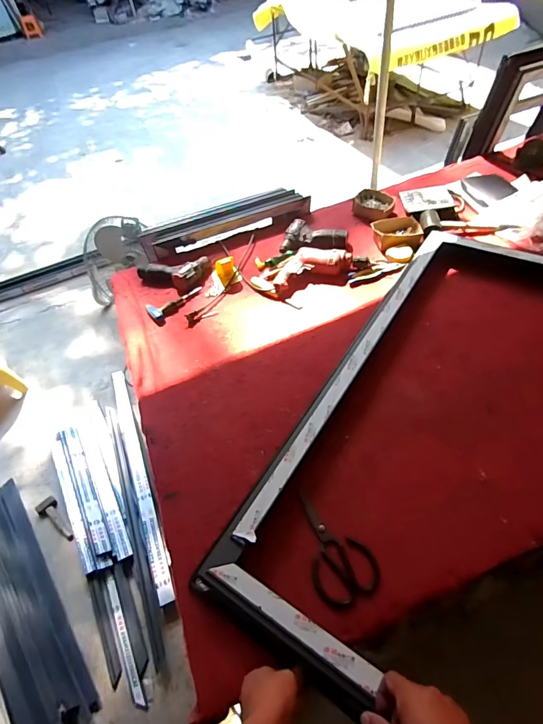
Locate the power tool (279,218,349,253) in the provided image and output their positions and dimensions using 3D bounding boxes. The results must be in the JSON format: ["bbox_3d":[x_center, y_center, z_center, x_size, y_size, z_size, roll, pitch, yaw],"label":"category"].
[{"bbox_3d":[0.144,-0.404,1.337,0.208,0.050,0.139,14,54,18],"label":"power tool"}]

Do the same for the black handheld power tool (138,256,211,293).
[{"bbox_3d":[-0.315,-0.277,1.296,0.243,0.057,0.131,-10,50,-1],"label":"black handheld power tool"}]

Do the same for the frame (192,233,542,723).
[{"bbox_3d":[0.483,0.115,0.873,0.704,0.115,1.243,25,57,23],"label":"frame"}]

